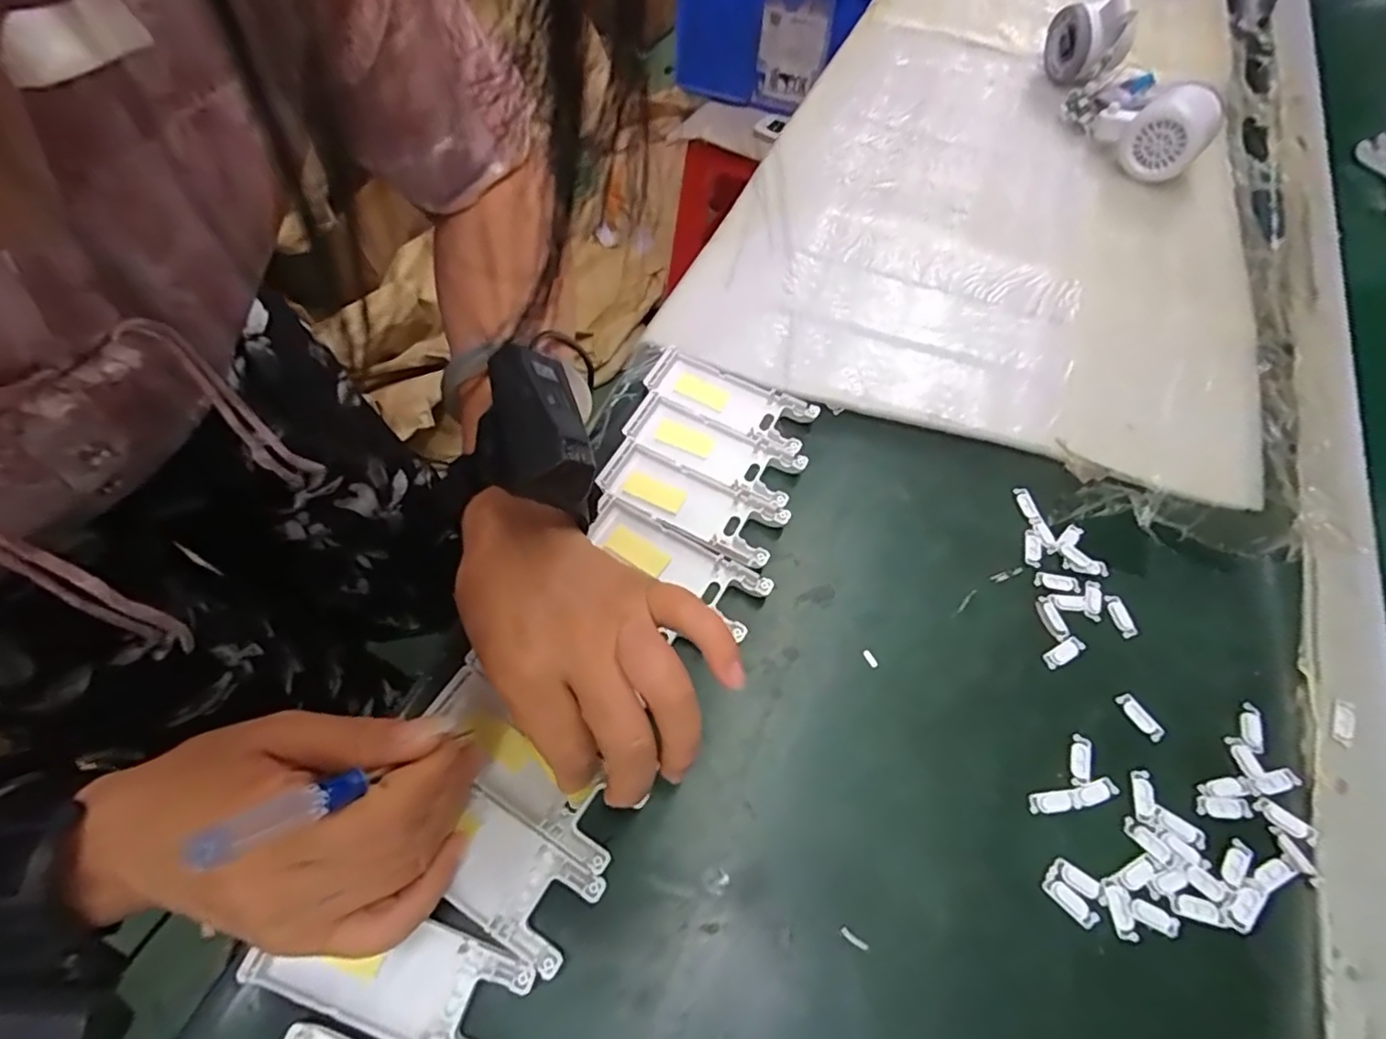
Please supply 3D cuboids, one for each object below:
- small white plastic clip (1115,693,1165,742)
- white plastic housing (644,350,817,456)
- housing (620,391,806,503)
[{"bbox_3d":[0.221,0.097,0.312,0.008,0.004,0.024,-25,65,-16],"label":"small white plastic clip"},{"bbox_3d":[0.024,-0.074,0.407,0.106,0.019,0.038,24,61,12],"label":"white plastic housing"},{"bbox_3d":[0.012,-0.041,0.380,0.105,0.012,0.037,26,62,13],"label":"housing"}]

